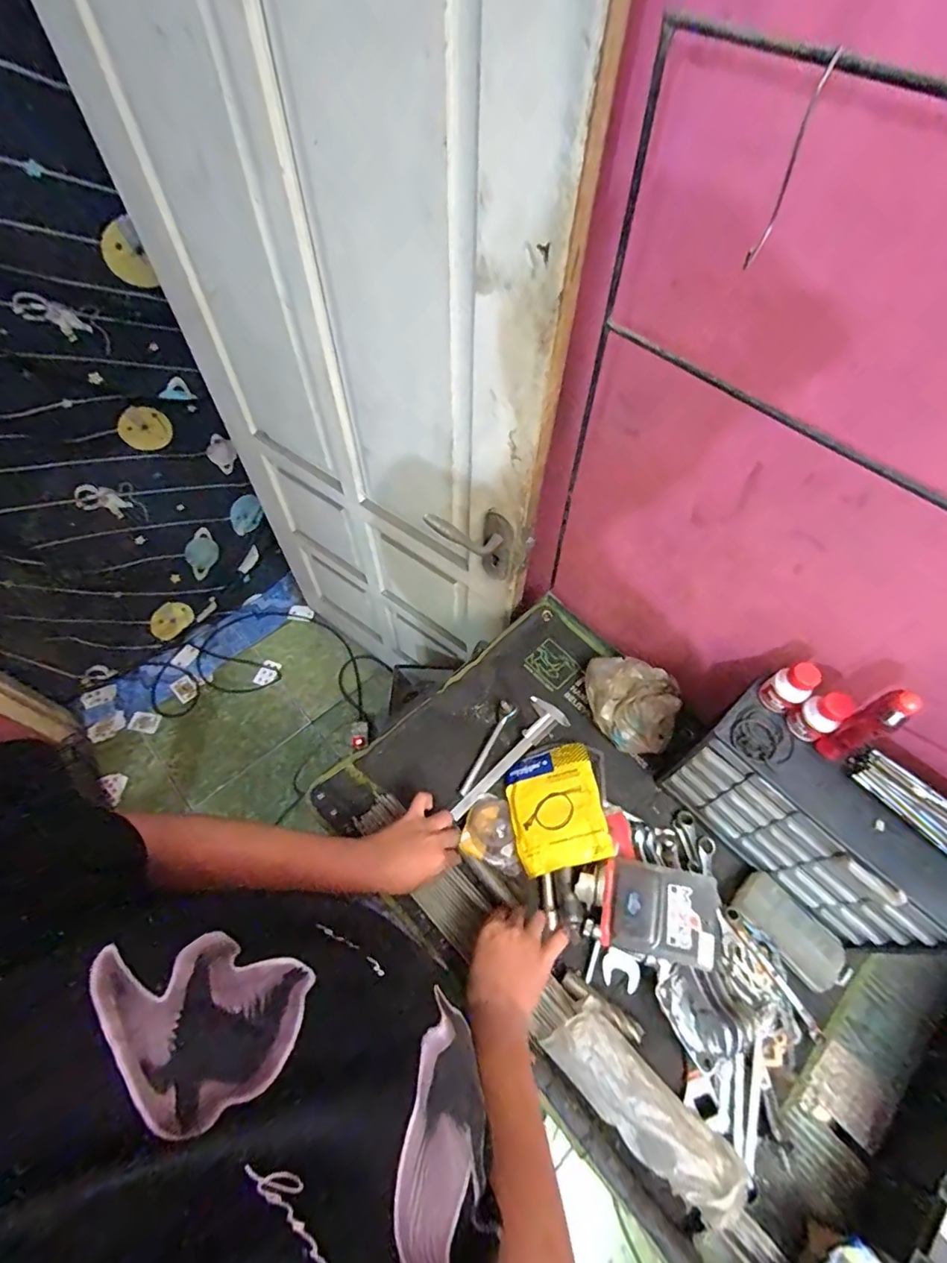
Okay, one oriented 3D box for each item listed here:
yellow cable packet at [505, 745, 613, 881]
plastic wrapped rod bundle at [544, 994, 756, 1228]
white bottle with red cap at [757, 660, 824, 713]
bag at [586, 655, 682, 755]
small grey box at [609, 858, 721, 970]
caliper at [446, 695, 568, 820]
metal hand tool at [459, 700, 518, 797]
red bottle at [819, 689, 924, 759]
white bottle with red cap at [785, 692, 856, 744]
[{"bbox_3d":[0.112,0.241,0.722,0.125,0.015,0.167,-19,46,10],"label":"yellow cable packet"},{"bbox_3d":[0.177,0.506,0.559,0.078,0.070,0.204,-40,68,-22],"label":"plastic wrapped rod bundle"},{"bbox_3d":[0.357,0.063,0.588,0.032,0.065,0.039,-29,65,-17],"label":"white bottle with red cap"},{"bbox_3d":[0.236,0.102,0.787,0.126,0.078,0.129,13,60,6],"label":"bag"},{"bbox_3d":[0.238,0.350,0.650,0.136,0.042,0.106,9,60,4],"label":"small grey box"},{"bbox_3d":[0.050,0.187,0.779,0.062,0.009,0.227,41,67,20],"label":"caliper"},{"bbox_3d":[0.021,0.177,0.792,0.024,0.013,0.158,26,62,13],"label":"metal hand tool"},{"bbox_3d":[0.402,0.099,0.535,0.024,0.127,0.031,-22,63,-14],"label":"red bottle"},{"bbox_3d":[0.385,0.093,0.577,0.039,0.059,0.037,1,60,-1],"label":"white bottle with red cap"}]

